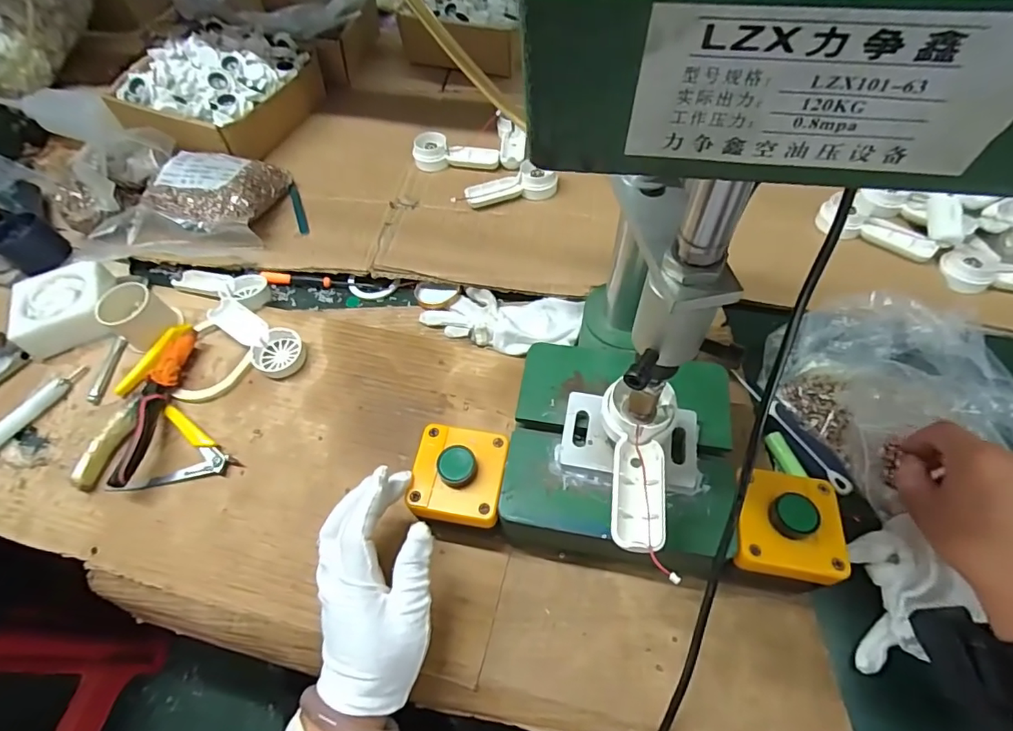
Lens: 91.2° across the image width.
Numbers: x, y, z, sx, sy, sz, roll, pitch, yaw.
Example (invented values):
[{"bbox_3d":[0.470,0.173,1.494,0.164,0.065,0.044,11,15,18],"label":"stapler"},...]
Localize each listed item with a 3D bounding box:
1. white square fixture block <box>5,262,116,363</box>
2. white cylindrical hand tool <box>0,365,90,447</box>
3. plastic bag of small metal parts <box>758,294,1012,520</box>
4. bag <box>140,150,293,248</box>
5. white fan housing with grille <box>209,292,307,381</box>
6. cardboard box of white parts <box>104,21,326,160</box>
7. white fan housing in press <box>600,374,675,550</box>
[{"bbox_3d":[-0.461,-0.061,0.517,0.079,0.036,0.088,-18,59,-8],"label":"white square fixture block"},{"bbox_3d":[-0.452,0.042,0.468,0.017,0.013,0.113,25,62,18],"label":"white cylindrical hand tool"},{"bbox_3d":[0.322,0.016,0.412,0.161,0.056,0.164,-18,58,-8],"label":"plastic bag of small metal parts"},{"bbox_3d":[-0.338,-0.193,0.579,0.131,0.054,0.120,2,58,4],"label":"bag"},{"bbox_3d":[-0.250,-0.031,0.499,0.119,0.020,0.045,35,66,22],"label":"white fan housing with grille"},{"bbox_3d":[-0.379,-0.357,0.661,0.173,0.100,0.225,19,61,15],"label":"cardboard box of white parts"},{"bbox_3d":[0.078,0.061,0.309,0.044,0.020,0.105,11,57,10],"label":"white fan housing in press"}]

